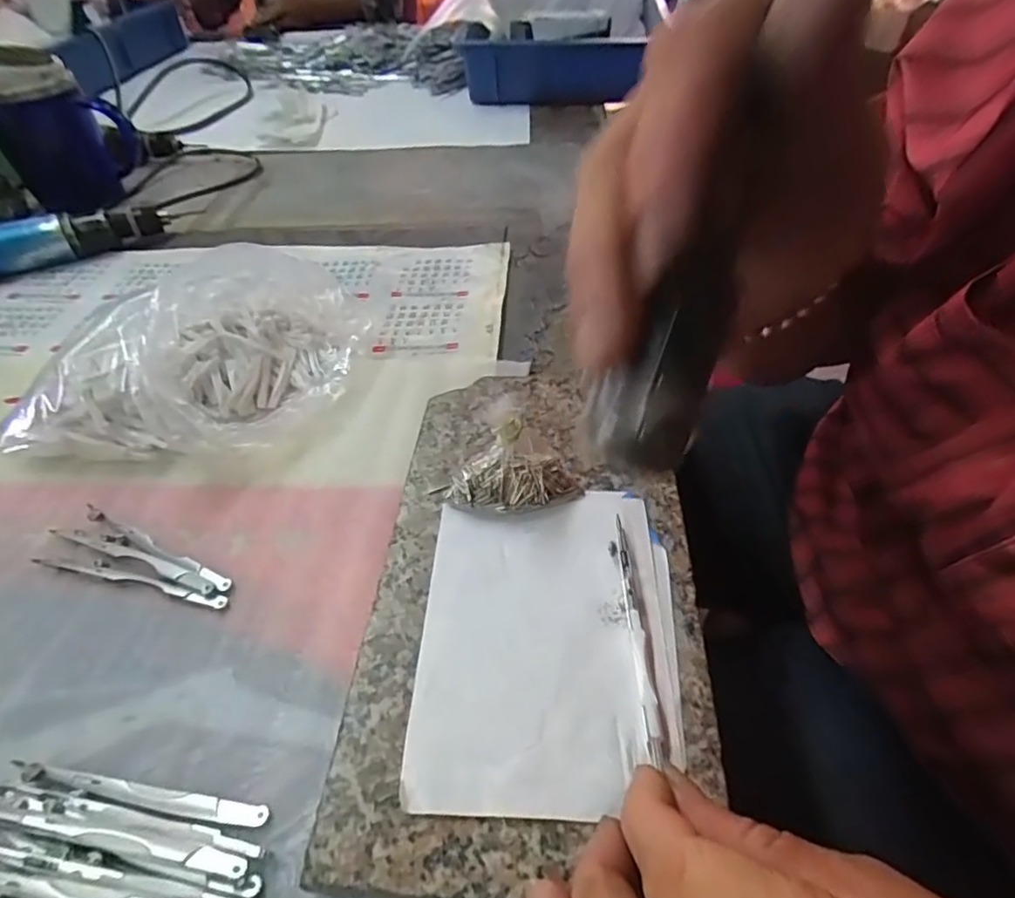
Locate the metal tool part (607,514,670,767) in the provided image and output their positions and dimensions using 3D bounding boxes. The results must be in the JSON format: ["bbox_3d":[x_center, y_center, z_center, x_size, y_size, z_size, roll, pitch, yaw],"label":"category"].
[{"bbox_3d":[0.047,0.066,0.221,0.007,0.004,0.095,-3,46,1],"label":"metal tool part"}]

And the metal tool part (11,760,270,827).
[{"bbox_3d":[-0.141,0.130,0.220,0.107,0.005,0.008,5,47,8],"label":"metal tool part"}]

